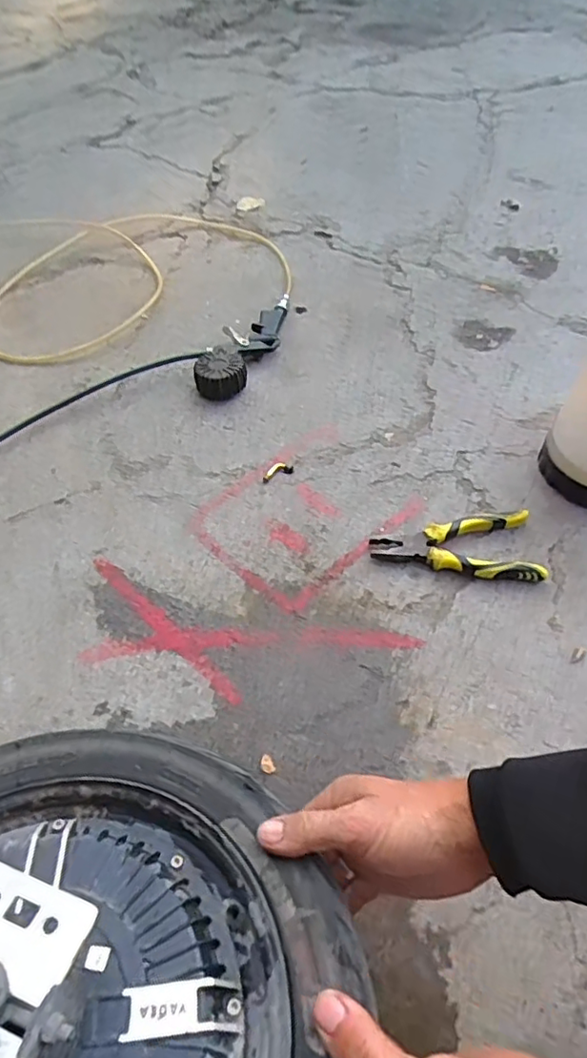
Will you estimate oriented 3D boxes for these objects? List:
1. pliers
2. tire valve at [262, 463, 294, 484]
[{"bbox_3d":[0.184,0.016,0.681,0.187,0.023,0.082,3,54,3],"label":"pliers"},{"bbox_3d":[-0.021,-0.072,0.751,0.044,0.007,0.018,-23,57,-16],"label":"tire valve"}]

